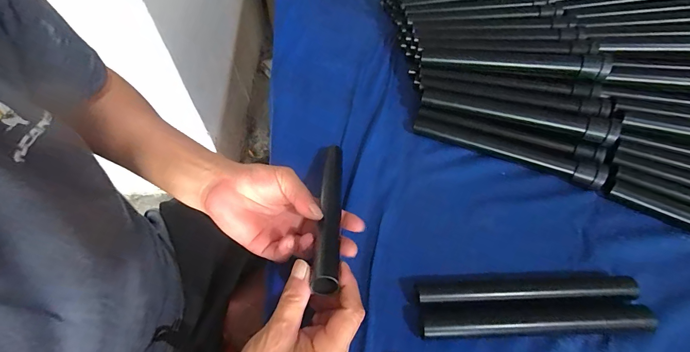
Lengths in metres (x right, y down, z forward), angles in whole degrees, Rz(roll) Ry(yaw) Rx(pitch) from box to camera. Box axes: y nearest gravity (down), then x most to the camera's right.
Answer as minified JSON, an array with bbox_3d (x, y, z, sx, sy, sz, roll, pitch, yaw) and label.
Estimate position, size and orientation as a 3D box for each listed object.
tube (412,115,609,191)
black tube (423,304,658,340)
[{"bbox_3d":[0.214,-0.035,0.454,0.243,0.028,0.028,22,56,16],"label":"tube"},{"bbox_3d":[0.184,0.142,0.323,0.216,0.017,0.026,-1,53,0],"label":"black tube"}]

